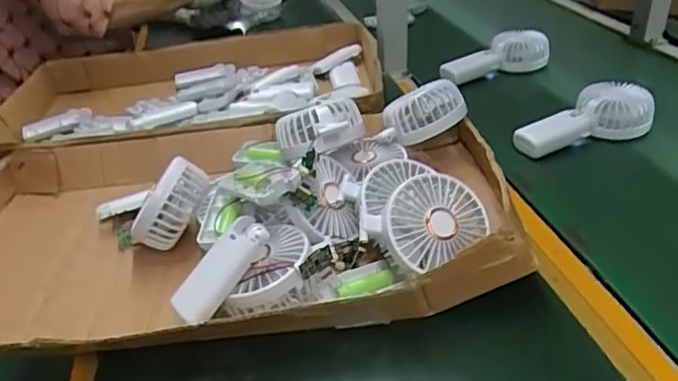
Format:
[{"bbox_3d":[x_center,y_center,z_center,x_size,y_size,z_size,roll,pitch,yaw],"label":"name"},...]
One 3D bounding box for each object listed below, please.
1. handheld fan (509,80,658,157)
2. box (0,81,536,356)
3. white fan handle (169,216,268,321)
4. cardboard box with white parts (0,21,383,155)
[{"bbox_3d":[0.298,-0.076,0.690,0.194,0.059,0.071,-21,37,-25],"label":"handheld fan"},{"bbox_3d":[-0.122,0.012,0.544,0.548,0.102,0.321,-6,33,-4],"label":"box"},{"bbox_3d":[-0.092,0.060,0.447,0.090,0.021,0.032,-51,42,-2],"label":"white fan handle"},{"bbox_3d":[-0.205,-0.132,0.805,0.524,0.081,0.295,-6,33,-5],"label":"cardboard box with white parts"}]

